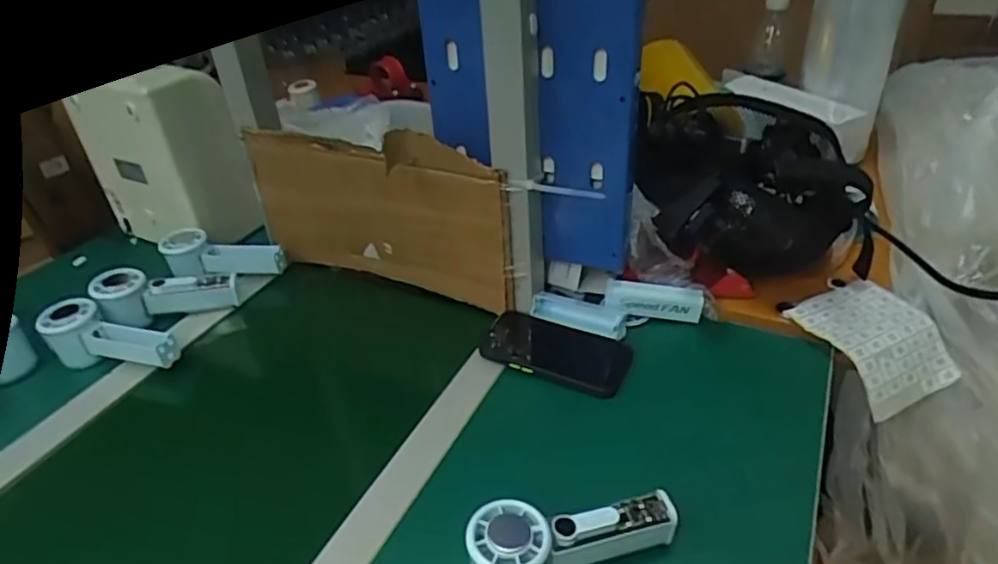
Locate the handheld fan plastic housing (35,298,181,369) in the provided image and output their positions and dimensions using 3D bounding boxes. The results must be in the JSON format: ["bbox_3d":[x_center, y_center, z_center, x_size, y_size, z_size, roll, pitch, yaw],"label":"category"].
[{"bbox_3d":[-0.417,0.064,0.672,0.143,0.058,0.052,10,38,21],"label":"handheld fan plastic housing"}]

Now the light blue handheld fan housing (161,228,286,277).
[{"bbox_3d":[-0.346,-0.028,0.795,0.153,0.055,0.051,1,35,9],"label":"light blue handheld fan housing"}]

